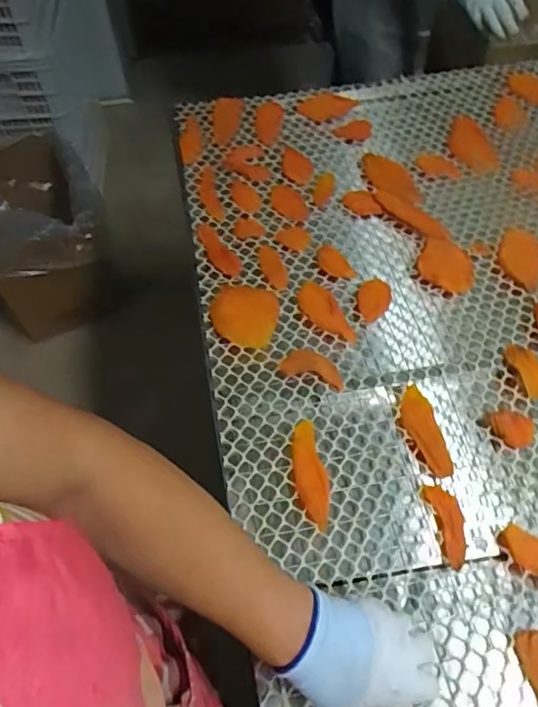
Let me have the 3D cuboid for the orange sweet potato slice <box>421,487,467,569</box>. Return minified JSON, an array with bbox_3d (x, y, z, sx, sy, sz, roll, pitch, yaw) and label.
[{"bbox_3d":[0.182,0.173,0.561,0.032,0.006,0.081,-11,57,-5],"label":"orange sweet potato slice"}]

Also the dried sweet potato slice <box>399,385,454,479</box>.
[{"bbox_3d":[0.170,0.085,0.607,0.037,0.011,0.102,-12,57,-6],"label":"dried sweet potato slice"}]

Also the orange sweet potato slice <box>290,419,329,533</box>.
[{"bbox_3d":[0.043,0.125,0.583,0.034,0.012,0.117,-11,57,-5],"label":"orange sweet potato slice"}]

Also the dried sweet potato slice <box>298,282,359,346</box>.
[{"bbox_3d":[0.073,-0.052,0.707,0.046,0.004,0.110,-25,59,-14],"label":"dried sweet potato slice"}]

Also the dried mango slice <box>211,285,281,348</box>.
[{"bbox_3d":[-0.031,-0.050,0.709,0.081,0.009,0.093,11,57,9],"label":"dried mango slice"}]

